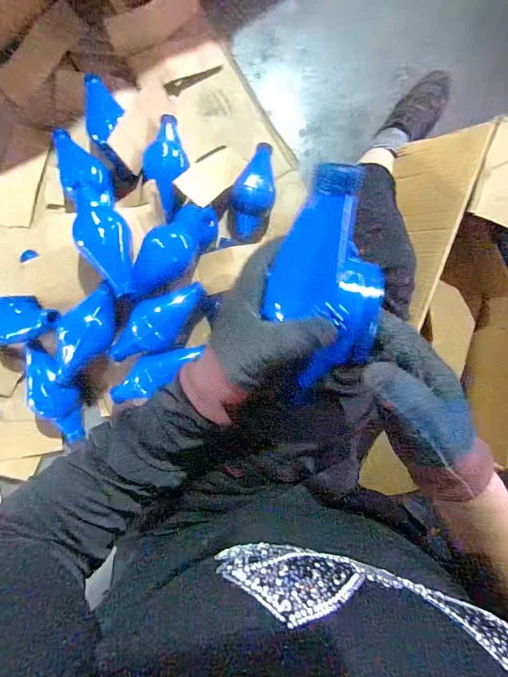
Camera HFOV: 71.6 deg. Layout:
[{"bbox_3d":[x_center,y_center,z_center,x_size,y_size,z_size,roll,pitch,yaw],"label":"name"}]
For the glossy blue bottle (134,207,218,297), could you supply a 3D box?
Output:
[{"bbox_3d":[-0.129,-0.154,0.583,0.079,0.064,0.197,42,68,-8],"label":"glossy blue bottle"}]

